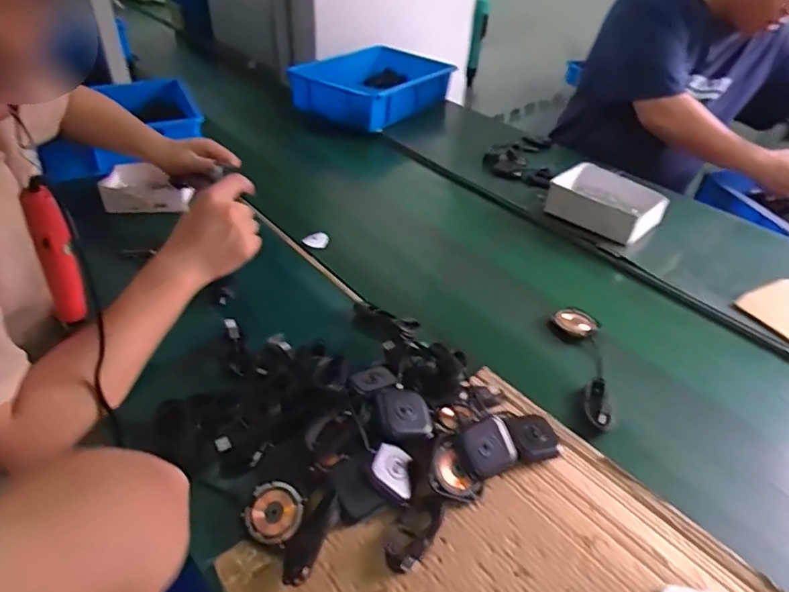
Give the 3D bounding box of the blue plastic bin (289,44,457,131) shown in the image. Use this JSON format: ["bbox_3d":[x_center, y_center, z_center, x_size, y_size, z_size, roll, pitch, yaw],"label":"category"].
[{"bbox_3d":[-0.048,-0.539,1.342,0.261,0.105,0.397,25,43,26],"label":"blue plastic bin"}]

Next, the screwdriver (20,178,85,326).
[{"bbox_3d":[-0.351,-0.038,0.542,0.035,0.173,0.031,-28,48,-33],"label":"screwdriver"}]

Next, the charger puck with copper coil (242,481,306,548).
[{"bbox_3d":[-0.114,0.205,0.489,0.055,0.009,0.054,2,57,-3],"label":"charger puck with copper coil"}]

